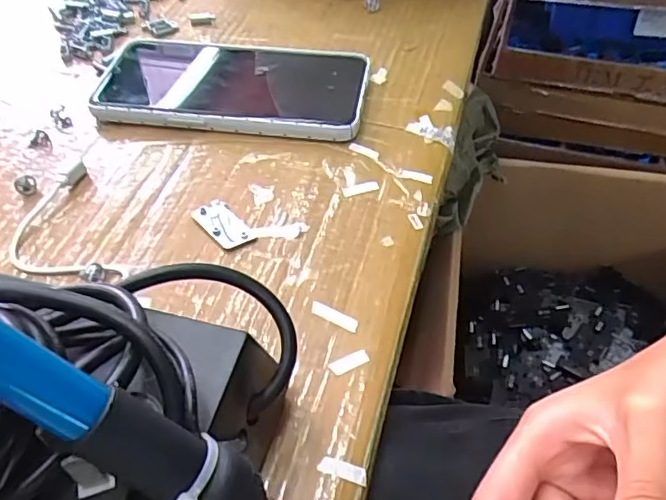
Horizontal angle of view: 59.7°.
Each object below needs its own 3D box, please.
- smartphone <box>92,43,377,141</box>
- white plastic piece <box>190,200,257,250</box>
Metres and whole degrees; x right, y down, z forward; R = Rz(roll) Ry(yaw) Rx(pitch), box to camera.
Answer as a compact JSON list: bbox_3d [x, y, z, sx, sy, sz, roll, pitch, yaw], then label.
[{"bbox_3d":[-0.063,-0.103,0.364,0.165,0.015,0.077,6,51,6],"label":"smartphone"},{"bbox_3d":[-0.056,-0.013,0.295,0.018,0.004,0.034,-34,58,-24],"label":"white plastic piece"}]

